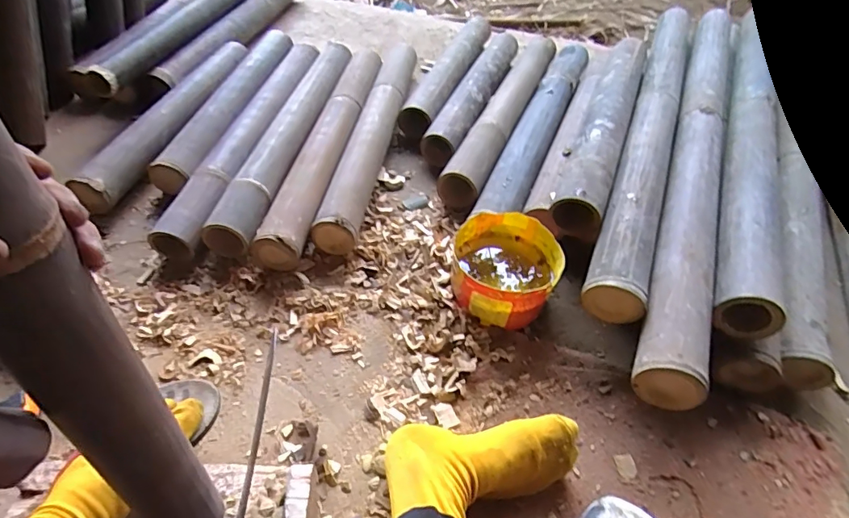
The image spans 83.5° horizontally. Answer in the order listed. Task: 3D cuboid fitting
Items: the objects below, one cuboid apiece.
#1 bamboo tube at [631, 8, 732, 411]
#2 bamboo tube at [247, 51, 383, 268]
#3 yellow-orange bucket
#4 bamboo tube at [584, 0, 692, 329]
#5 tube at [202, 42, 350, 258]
[{"bbox_3d":[0.450,-0.181,0.790,0.081,0.089,0.926,21,52,13],"label":"bamboo tube"},{"bbox_3d":[-0.176,-0.221,0.893,0.086,0.076,0.572,10,50,5],"label":"bamboo tube"},{"bbox_3d":[0.117,0.016,0.699,0.147,0.092,0.157,2,50,-2],"label":"yellow-orange bucket"},{"bbox_3d":[0.398,-0.238,0.849,0.079,0.091,0.836,19,52,12],"label":"bamboo tube"},{"bbox_3d":[-0.245,-0.237,0.906,0.077,0.090,0.565,12,50,6],"label":"tube"}]

